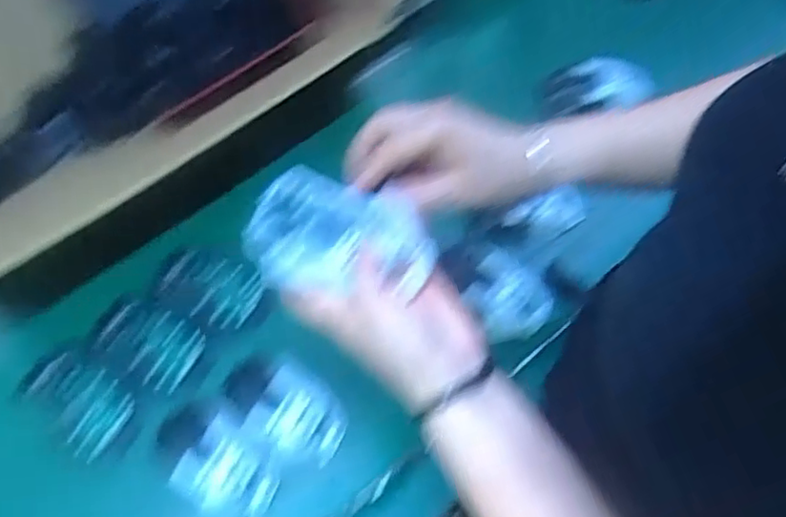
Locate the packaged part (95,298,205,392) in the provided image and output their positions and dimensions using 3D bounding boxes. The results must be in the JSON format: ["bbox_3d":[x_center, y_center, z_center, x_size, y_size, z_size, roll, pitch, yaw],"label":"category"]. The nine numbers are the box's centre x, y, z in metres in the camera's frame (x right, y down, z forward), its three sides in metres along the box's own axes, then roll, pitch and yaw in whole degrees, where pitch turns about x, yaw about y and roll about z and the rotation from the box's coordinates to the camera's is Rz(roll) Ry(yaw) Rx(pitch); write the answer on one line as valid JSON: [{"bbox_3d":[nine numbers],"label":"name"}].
[{"bbox_3d":[-0.232,0.076,0.620,0.102,0.014,0.064,27,67,11],"label":"packaged part"}]

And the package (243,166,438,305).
[{"bbox_3d":[-0.033,-0.012,0.424,0.116,0.029,0.074,17,65,7],"label":"package"}]

